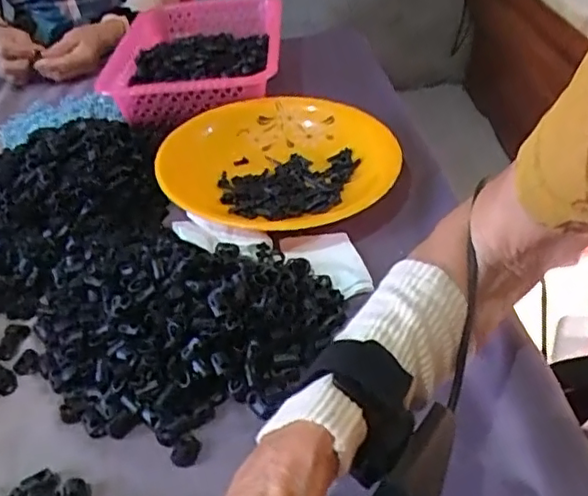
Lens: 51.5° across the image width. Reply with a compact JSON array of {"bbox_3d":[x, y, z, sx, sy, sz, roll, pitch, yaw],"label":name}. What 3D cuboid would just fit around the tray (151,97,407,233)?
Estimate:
[{"bbox_3d":[-0.017,-0.095,0.670,0.248,0.047,0.243,-3,39,3],"label":"tray"}]

